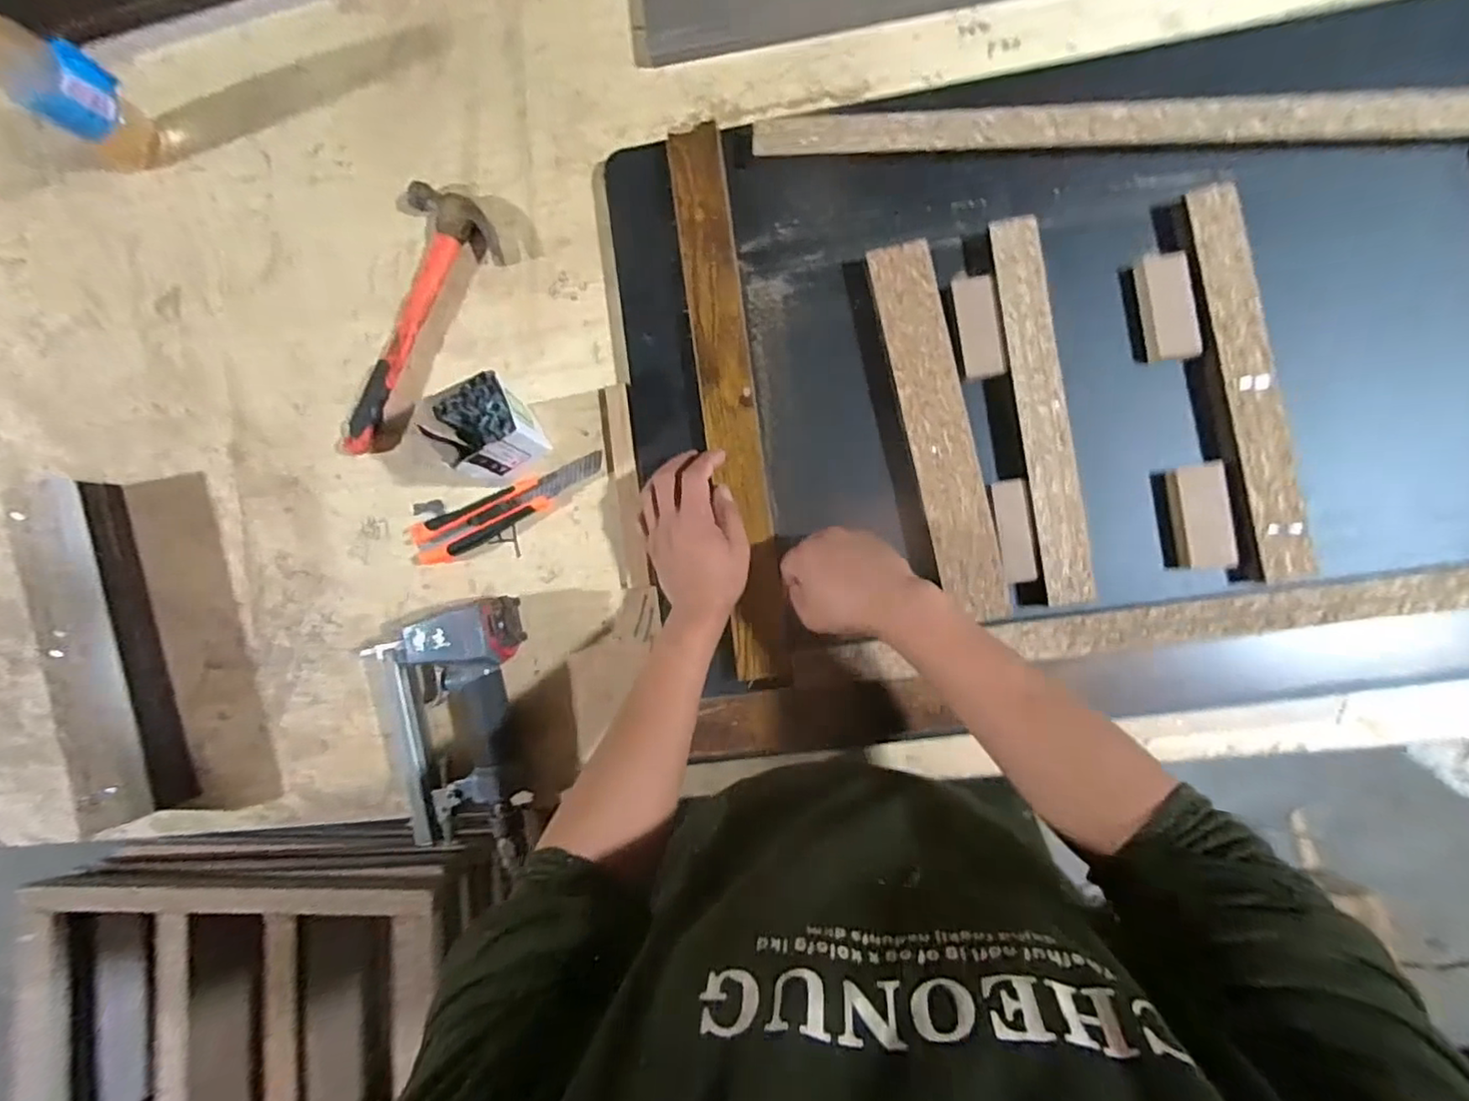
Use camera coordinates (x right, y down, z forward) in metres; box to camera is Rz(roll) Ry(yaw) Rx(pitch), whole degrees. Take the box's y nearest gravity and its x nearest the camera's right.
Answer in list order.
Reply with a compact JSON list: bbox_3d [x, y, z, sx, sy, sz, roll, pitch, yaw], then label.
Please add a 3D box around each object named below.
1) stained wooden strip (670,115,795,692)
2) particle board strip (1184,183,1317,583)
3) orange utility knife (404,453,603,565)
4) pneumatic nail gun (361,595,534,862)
[{"bbox_3d":[-0.004,-0.126,0.526,0.046,0.011,0.469,-9,87,6],"label":"stained wooden strip"},{"bbox_3d":[0.396,-0.132,0.478,0.040,0.012,0.305,-9,86,6],"label":"particle board strip"},{"bbox_3d":[-0.205,-0.037,0.551,0.188,0.021,0.039,-23,85,5],"label":"orange utility knife"},{"bbox_3d":[-0.235,0.153,0.530,0.124,0.048,0.208,-10,86,6],"label":"pneumatic nail gun"}]

